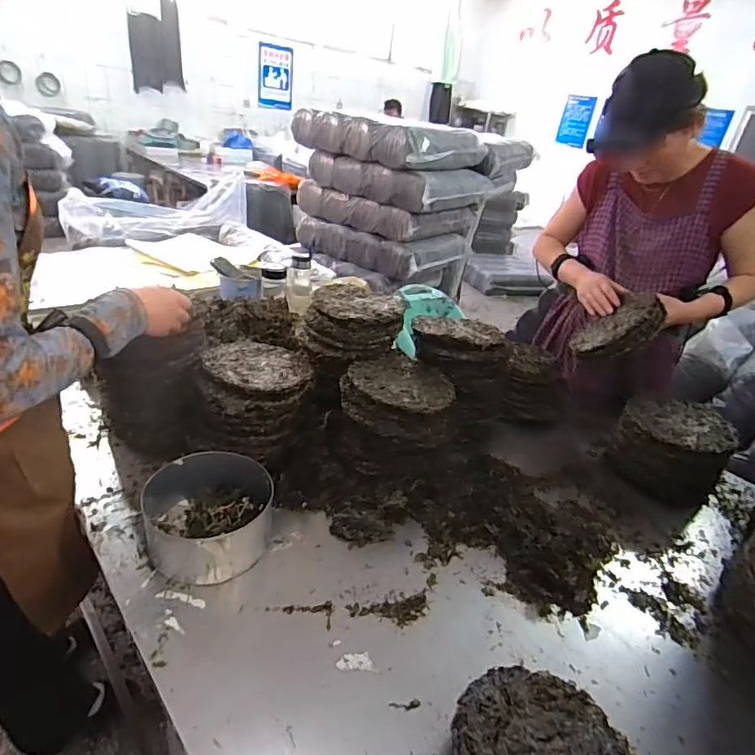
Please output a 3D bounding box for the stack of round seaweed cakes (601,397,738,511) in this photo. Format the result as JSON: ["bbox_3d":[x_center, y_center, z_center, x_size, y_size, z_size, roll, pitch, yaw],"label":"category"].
[{"bbox_3d":[0.639,0.157,1.039,0.212,0.167,0.180,-9,33,-28],"label":"stack of round seaweed cakes"}]

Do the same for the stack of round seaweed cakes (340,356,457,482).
[{"bbox_3d":[0.044,0.092,0.940,0.223,0.193,0.222,13,29,9],"label":"stack of round seaweed cakes"}]

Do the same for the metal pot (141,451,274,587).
[{"bbox_3d":[-0.266,0.212,0.749,0.197,0.083,0.213,-2,30,-17],"label":"metal pot"}]

